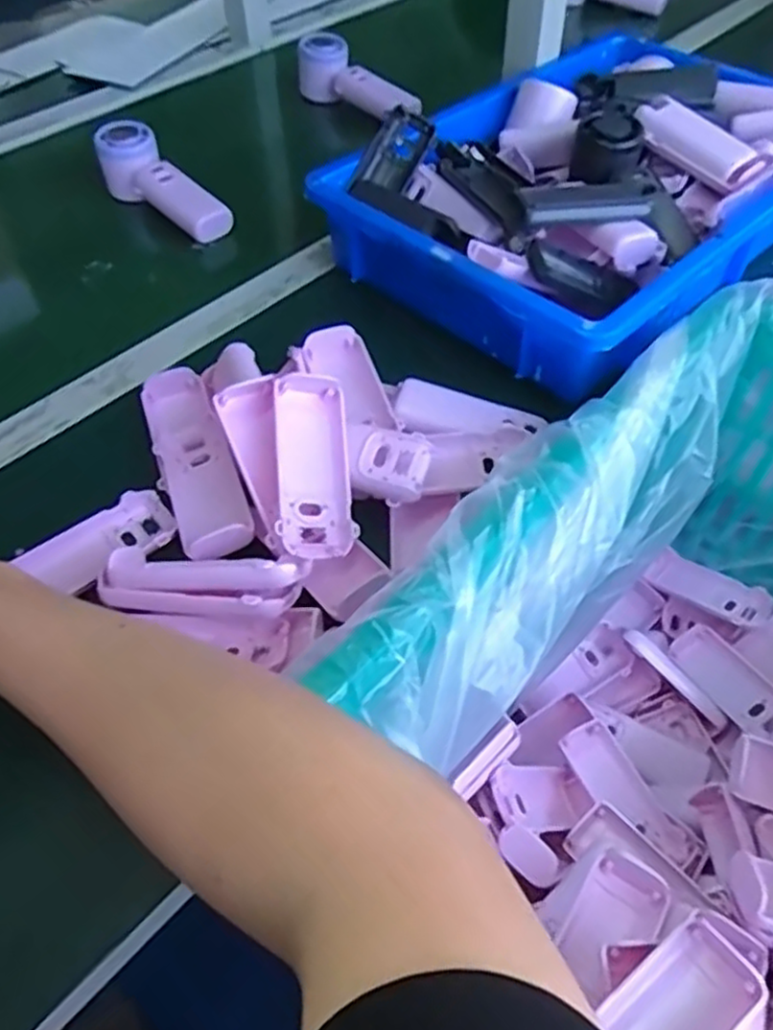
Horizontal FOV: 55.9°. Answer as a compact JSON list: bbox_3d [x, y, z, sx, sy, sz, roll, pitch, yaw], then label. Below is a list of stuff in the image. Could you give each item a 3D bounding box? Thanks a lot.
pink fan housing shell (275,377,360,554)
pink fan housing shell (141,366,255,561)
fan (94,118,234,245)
[{"bbox_3d":[-0.042,-0.029,0.428,0.041,0.025,0.107,-4,79,-3],"label":"pink fan housing shell"},{"bbox_3d":[-0.126,-0.038,0.472,0.045,0.019,0.167,-18,54,-13],"label":"pink fan housing shell"},{"bbox_3d":[-0.212,-0.309,0.693,0.160,0.053,0.060,39,61,9],"label":"fan"}]

